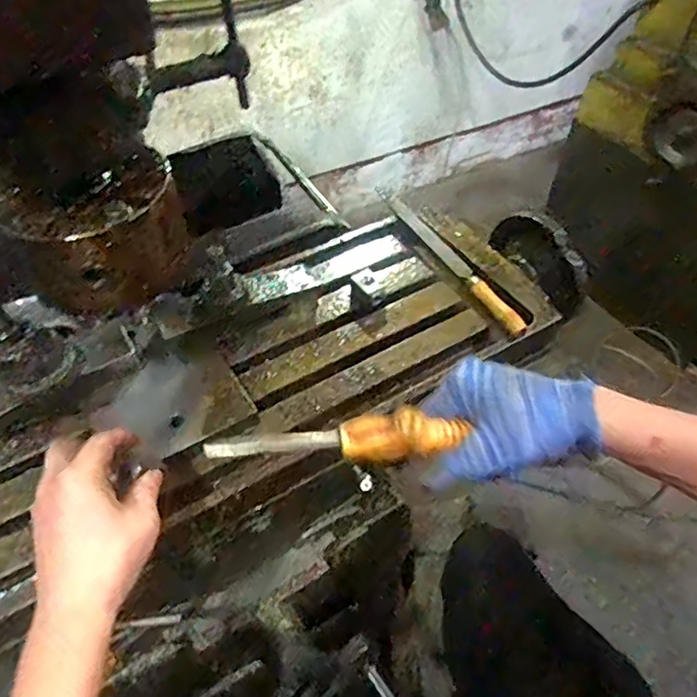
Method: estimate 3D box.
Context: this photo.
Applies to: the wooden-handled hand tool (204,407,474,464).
[{"bbox_3d":[-0.004,0.054,0.340,0.153,0.024,0.024,-3,49,-5],"label":"wooden-handled hand tool"}]

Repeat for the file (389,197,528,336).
[{"bbox_3d":[0.116,-0.104,0.653,0.022,0.024,0.257,-21,53,-17],"label":"file"}]

